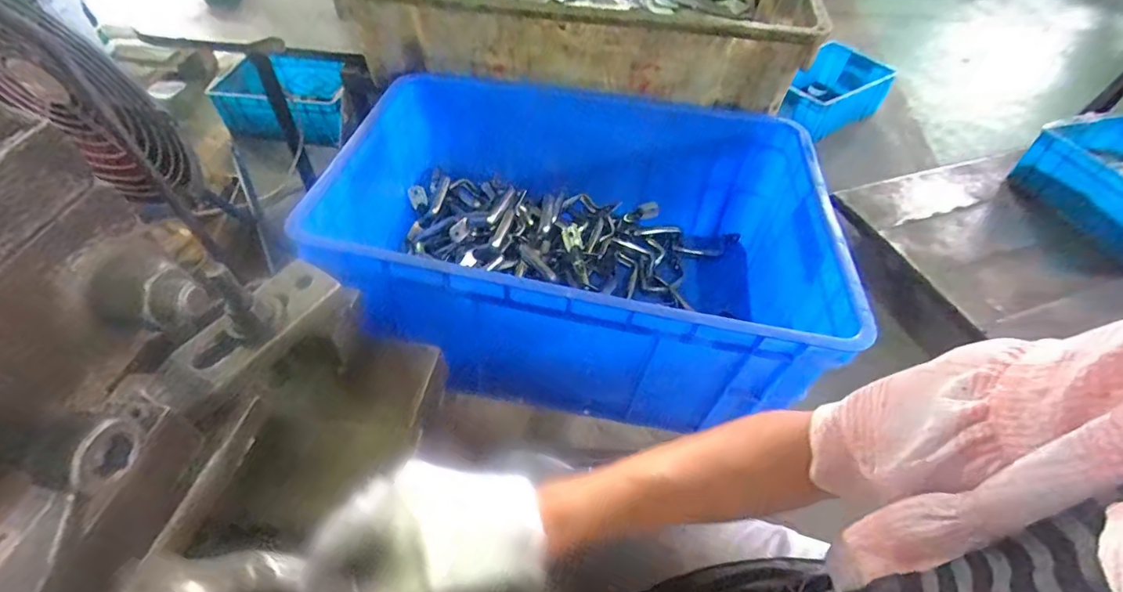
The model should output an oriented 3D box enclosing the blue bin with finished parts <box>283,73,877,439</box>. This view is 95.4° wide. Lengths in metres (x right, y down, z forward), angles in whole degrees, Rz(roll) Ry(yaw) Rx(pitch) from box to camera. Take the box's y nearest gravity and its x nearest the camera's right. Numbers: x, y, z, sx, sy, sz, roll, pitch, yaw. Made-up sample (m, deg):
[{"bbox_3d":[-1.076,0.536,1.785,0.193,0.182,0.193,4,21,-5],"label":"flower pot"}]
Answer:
[{"bbox_3d":[0.018,-0.067,0.624,0.523,0.222,0.370,8,51,4],"label":"blue bin with finished parts"}]

